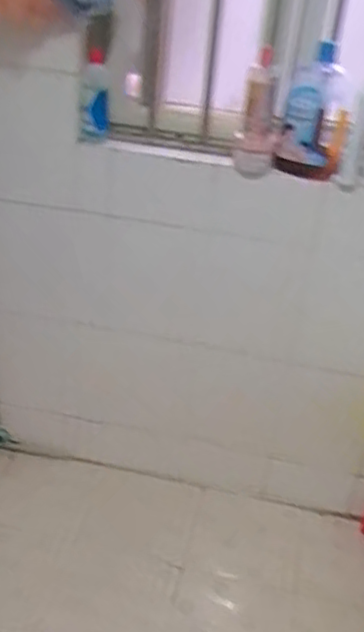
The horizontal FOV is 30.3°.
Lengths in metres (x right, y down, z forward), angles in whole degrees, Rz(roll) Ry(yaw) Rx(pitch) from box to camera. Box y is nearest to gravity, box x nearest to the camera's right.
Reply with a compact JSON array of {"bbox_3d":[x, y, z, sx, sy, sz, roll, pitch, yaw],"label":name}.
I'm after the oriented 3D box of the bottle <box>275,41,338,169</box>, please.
[{"bbox_3d":[0.274,-0.450,1.436,0.092,0.232,0.105,12,31,11],"label":"bottle"}]

